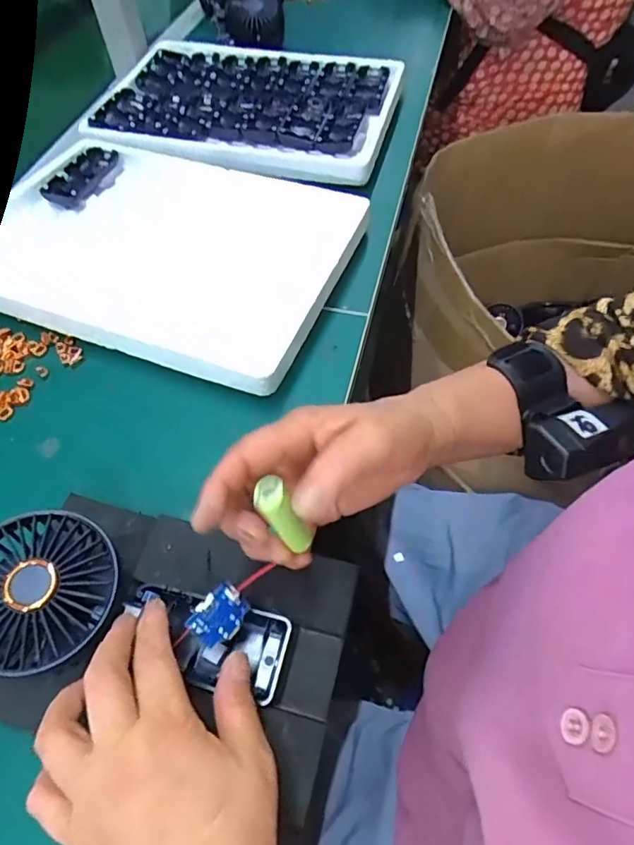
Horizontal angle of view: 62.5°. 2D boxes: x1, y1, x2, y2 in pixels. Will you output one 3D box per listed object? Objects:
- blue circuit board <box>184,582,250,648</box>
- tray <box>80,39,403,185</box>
[{"bbox_3d":[-0.053,0.105,0.286,0.024,0.006,0.031,33,61,19],"label":"blue circuit board"},{"bbox_3d":[-0.084,-0.387,0.623,0.335,0.028,0.239,11,58,10],"label":"tray"}]

